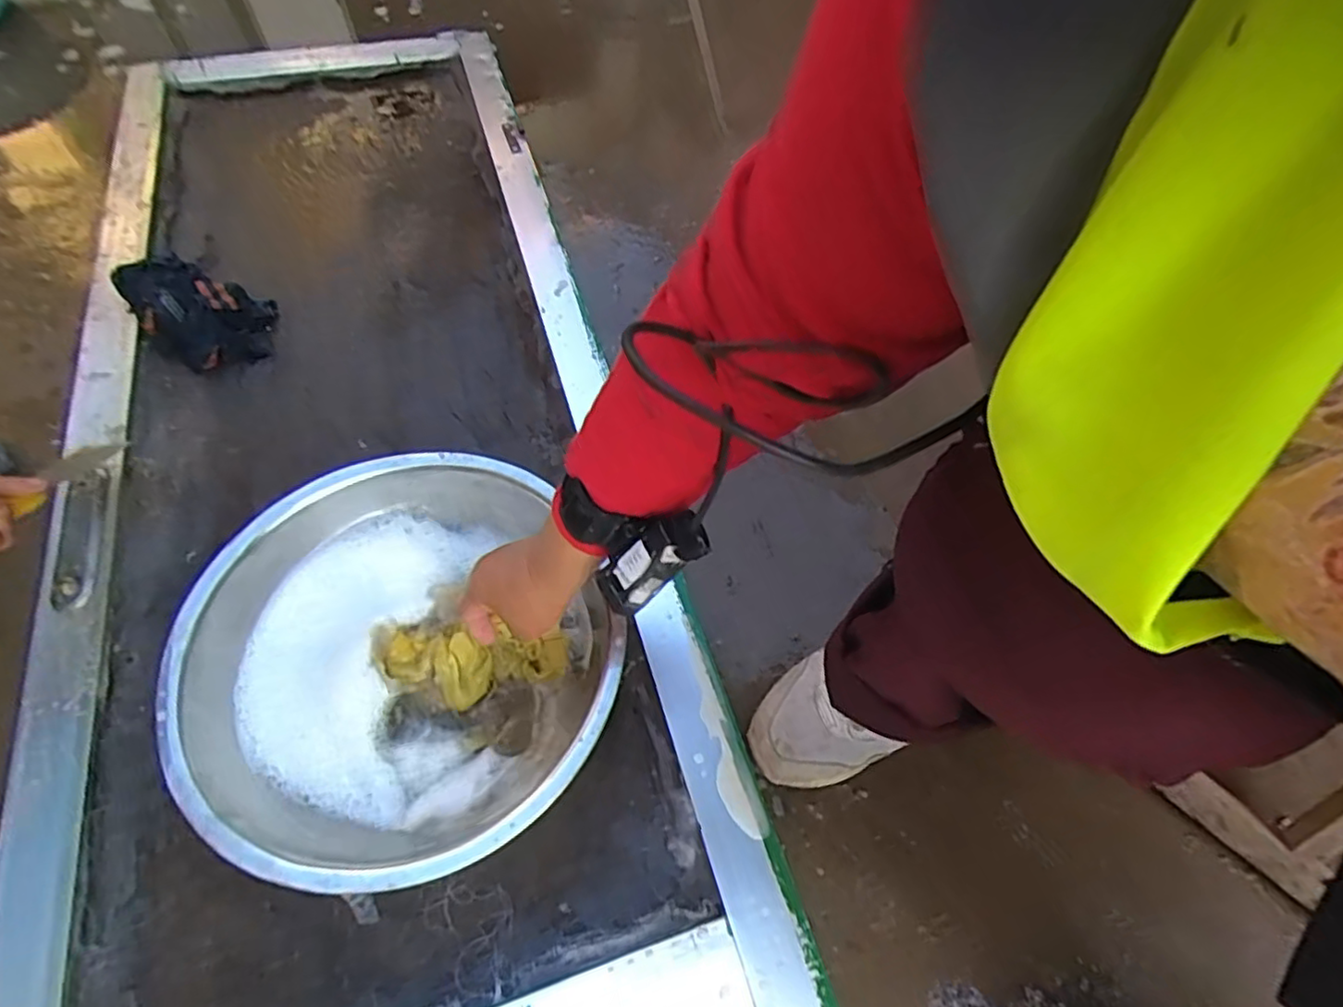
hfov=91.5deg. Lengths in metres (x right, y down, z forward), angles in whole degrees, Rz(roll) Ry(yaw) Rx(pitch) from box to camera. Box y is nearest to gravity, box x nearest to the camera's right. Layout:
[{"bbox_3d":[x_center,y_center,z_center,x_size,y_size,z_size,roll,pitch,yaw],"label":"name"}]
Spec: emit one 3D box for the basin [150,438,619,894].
[{"bbox_3d":[-0.216,0.126,0.539,0.311,0.083,0.325,2,59,-3],"label":"basin"}]

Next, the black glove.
[{"bbox_3d":[-0.519,-0.214,0.730,0.127,0.072,0.140,-37,68,-23],"label":"black glove"}]

